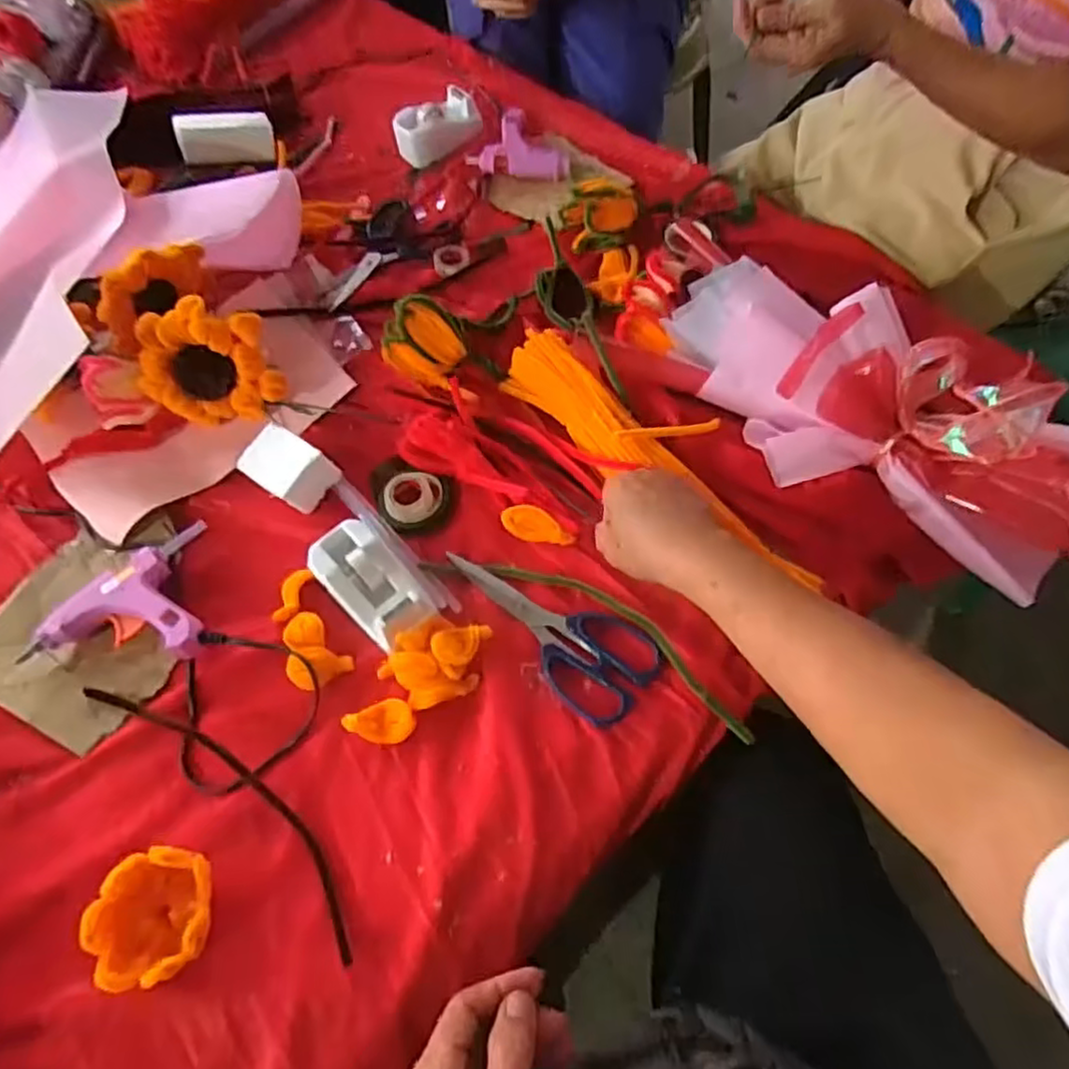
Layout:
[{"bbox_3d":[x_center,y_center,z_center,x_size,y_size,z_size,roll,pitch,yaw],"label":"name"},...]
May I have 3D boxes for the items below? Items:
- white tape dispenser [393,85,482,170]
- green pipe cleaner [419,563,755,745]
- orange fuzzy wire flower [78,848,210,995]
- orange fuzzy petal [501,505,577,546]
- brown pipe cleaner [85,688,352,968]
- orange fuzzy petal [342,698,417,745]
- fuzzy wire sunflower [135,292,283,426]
[{"bbox_3d":[-0.114,-0.481,0.825,0.104,0.042,0.053,-33,63,-13],"label":"white tape dispenser"},{"bbox_3d":[0.042,0.062,0.507,0.264,0.014,0.053,28,67,16],"label":"green pipe cleaner"},{"bbox_3d":[-0.231,0.231,0.425,0.064,0.037,0.074,-5,63,2],"label":"orange fuzzy wire flower"},{"bbox_3d":[0.004,-0.006,0.554,0.060,0.007,0.027,18,64,15],"label":"orange fuzzy petal"},{"bbox_3d":[-0.211,0.173,0.474,0.276,0.006,0.040,33,68,21],"label":"brown pipe cleaner"},{"bbox_3d":[-0.107,0.130,0.484,0.048,0.007,0.029,-8,60,1],"label":"orange fuzzy petal"},{"bbox_3d":[-0.284,-0.145,0.602,0.112,0.107,0.024,-12,32,-1],"label":"fuzzy wire sunflower"}]

